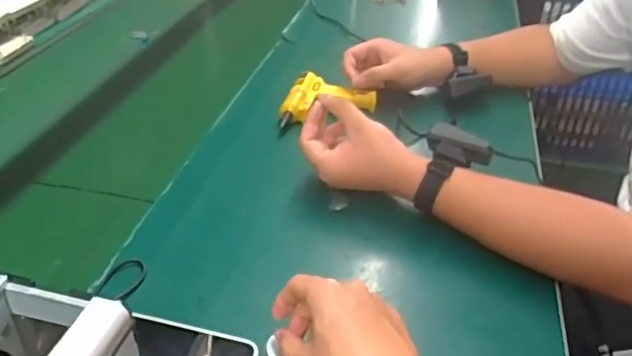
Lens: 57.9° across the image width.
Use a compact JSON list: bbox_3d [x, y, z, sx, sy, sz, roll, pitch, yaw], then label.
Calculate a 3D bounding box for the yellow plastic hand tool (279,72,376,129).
[{"bbox_3d":[0.019,-0.104,0.828,0.121,0.031,0.136,10,37,12],"label":"yellow plastic hand tool"}]

